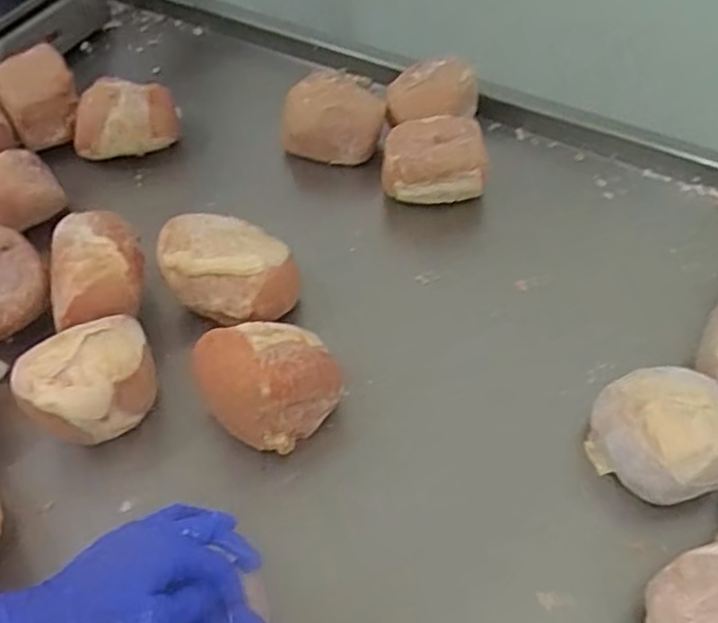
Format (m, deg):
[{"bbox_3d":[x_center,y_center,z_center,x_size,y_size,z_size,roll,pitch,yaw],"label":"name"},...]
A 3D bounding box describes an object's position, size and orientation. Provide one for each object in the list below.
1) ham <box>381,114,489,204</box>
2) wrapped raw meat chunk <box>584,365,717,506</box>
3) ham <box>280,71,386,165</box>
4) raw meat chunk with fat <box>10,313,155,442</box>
[{"bbox_3d":[0.095,-0.194,0.867,0.129,0.085,0.113,3,49,2],"label":"ham"},{"bbox_3d":[0.285,0.111,0.618,0.113,0.085,0.119,-24,54,-20],"label":"wrapped raw meat chunk"},{"bbox_3d":[-0.035,-0.266,0.916,0.139,0.086,0.085,11,50,9],"label":"ham"},{"bbox_3d":[-0.256,0.064,0.640,0.123,0.077,0.090,-35,58,-27],"label":"raw meat chunk with fat"}]

